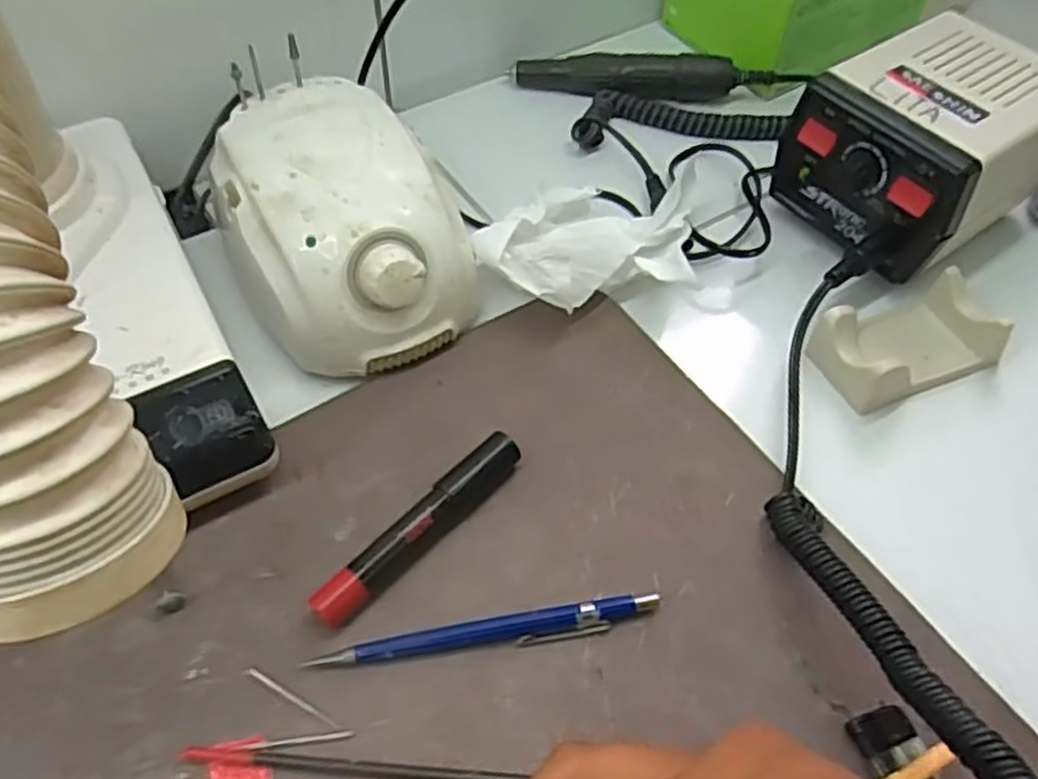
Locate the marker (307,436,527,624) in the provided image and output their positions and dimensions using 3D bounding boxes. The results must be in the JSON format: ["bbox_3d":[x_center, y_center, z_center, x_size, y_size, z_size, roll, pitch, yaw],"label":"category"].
[{"bbox_3d":[-0.040,0.058,0.334,0.018,0.017,0.108,38,62,21],"label":"marker"}]

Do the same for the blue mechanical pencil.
[{"bbox_3d":[-0.011,0.097,0.311,0.134,0.009,0.011,-7,56,-7],"label":"blue mechanical pencil"}]

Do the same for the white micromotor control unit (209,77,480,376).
[{"bbox_3d":[-0.091,-0.081,0.395,0.110,0.077,0.139,-26,61,-19],"label":"white micromotor control unit"}]

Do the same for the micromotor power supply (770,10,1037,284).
[{"bbox_3d":[0.221,-0.128,0.432,0.141,0.085,0.103,-30,62,-20],"label":"micromotor power supply"}]

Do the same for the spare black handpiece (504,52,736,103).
[{"bbox_3d":[0.070,-0.208,0.519,0.145,0.023,0.022,5,56,1],"label":"spare black handpiece"}]

